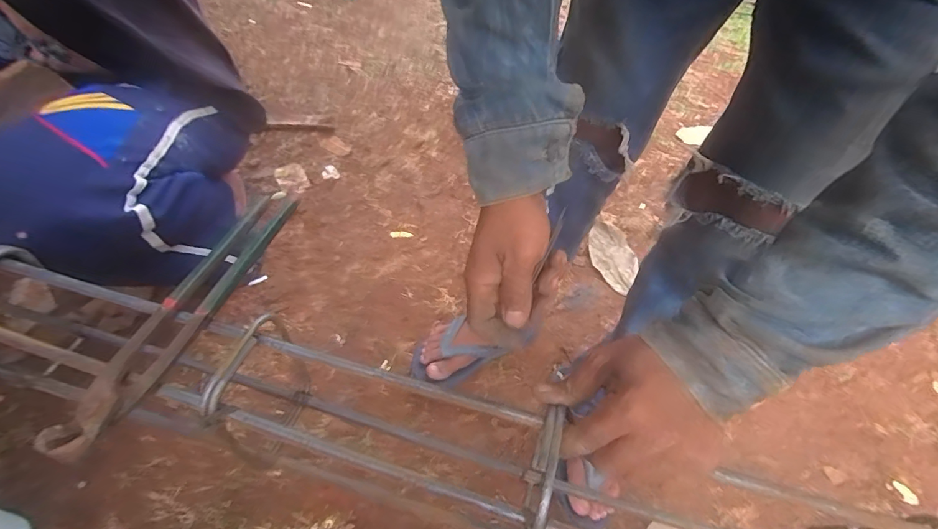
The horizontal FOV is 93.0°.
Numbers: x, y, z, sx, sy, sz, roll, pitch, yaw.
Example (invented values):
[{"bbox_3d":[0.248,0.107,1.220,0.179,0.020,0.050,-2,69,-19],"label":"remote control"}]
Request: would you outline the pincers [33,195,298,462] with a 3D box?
[{"bbox_3d":[-0.208,0.027,0.329,0.040,0.022,0.228,17,50,9],"label":"pincers"}]

